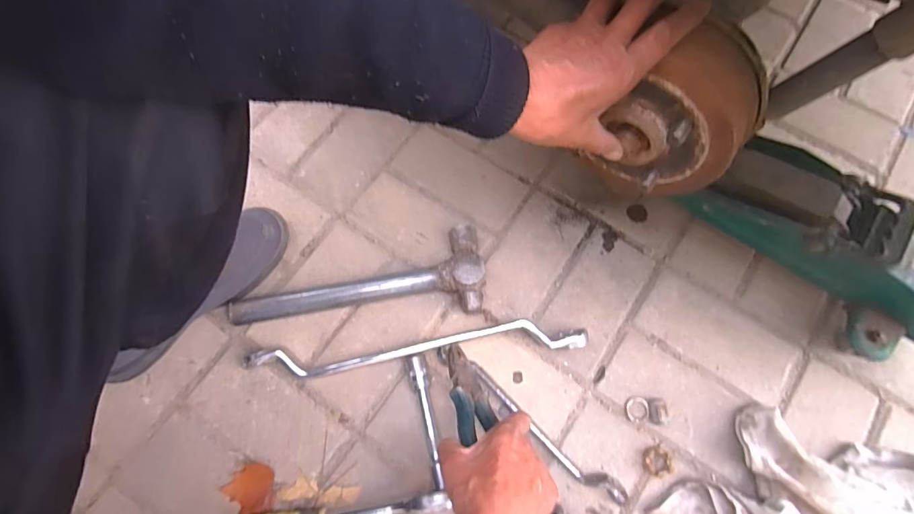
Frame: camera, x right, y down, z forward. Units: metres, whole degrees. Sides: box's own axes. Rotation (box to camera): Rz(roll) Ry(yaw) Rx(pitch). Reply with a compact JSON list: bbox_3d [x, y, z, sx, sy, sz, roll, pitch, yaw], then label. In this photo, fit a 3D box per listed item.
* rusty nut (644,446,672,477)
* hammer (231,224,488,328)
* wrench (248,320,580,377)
[{"bbox_3d":[0.229,0.234,0.526,0.028,0.013,0.031,-2,70,-1],"label":"rusty nut"},{"bbox_3d":[-0.124,0.034,0.583,0.313,0.043,0.108,-7,70,-3],"label":"hammer"},{"bbox_3d":[-0.045,0.112,0.556,0.394,0.038,0.037,-5,70,-2],"label":"wrench"}]

